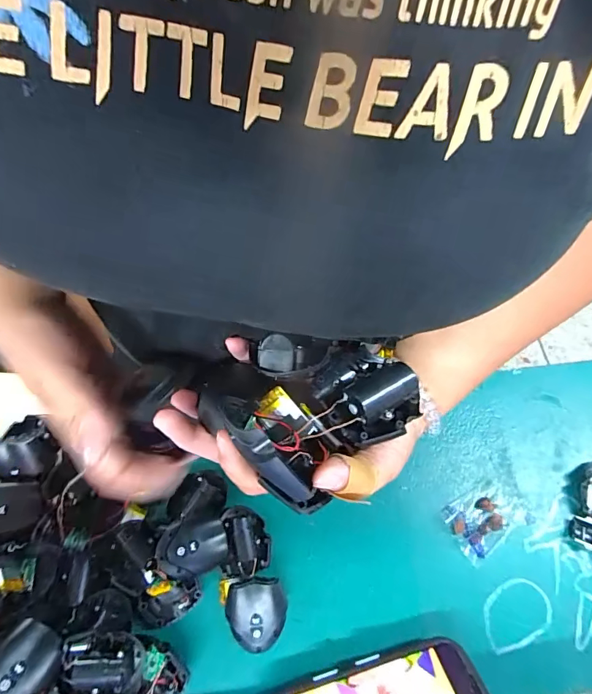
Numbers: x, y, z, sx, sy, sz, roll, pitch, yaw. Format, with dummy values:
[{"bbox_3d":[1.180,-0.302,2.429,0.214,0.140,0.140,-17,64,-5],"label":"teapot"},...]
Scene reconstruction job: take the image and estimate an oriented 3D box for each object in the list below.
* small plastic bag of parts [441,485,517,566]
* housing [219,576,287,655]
[{"bbox_3d":[0.187,0.172,0.416,0.070,0.011,0.054,-25,70,-12],"label":"small plastic bag of parts"},{"bbox_3d":[-0.038,0.237,0.371,0.057,0.025,0.056,-2,66,-3],"label":"housing"}]

